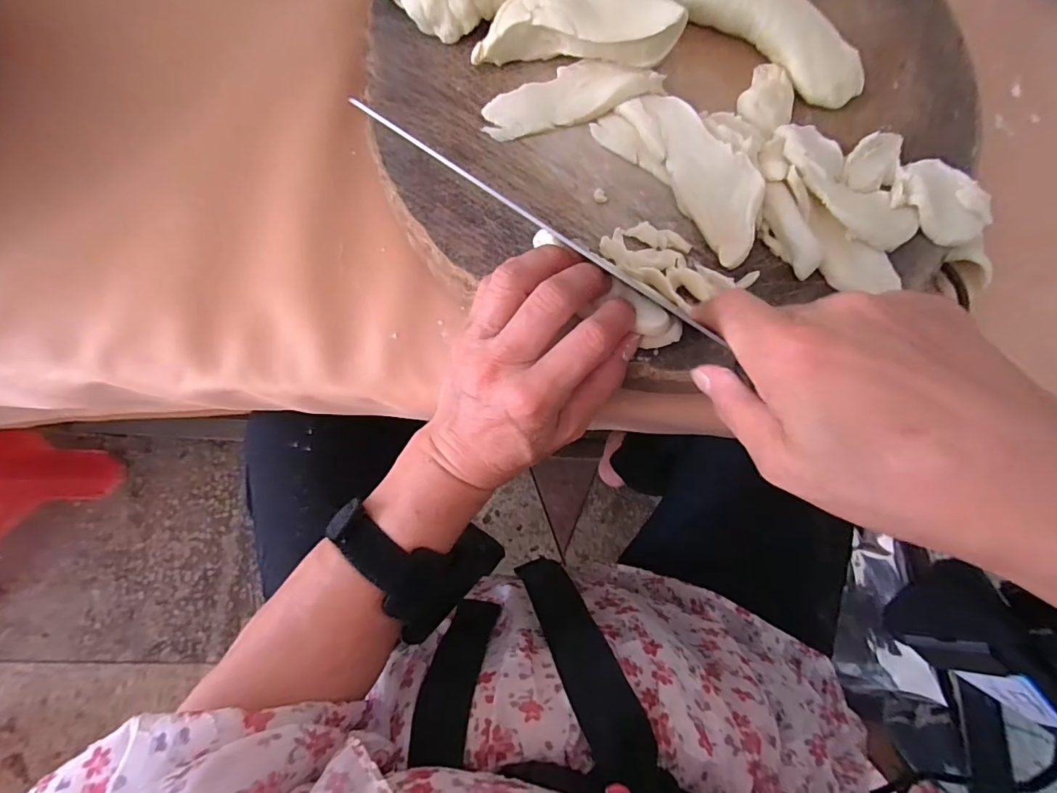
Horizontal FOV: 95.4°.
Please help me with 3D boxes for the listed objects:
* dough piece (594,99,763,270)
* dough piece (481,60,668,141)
[{"bbox_3d":[0.086,-0.122,0.256,0.042,0.008,0.107,-44,79,16],"label":"dough piece"},{"bbox_3d":[0.023,-0.168,0.264,0.098,0.010,0.032,-17,81,-6],"label":"dough piece"}]

